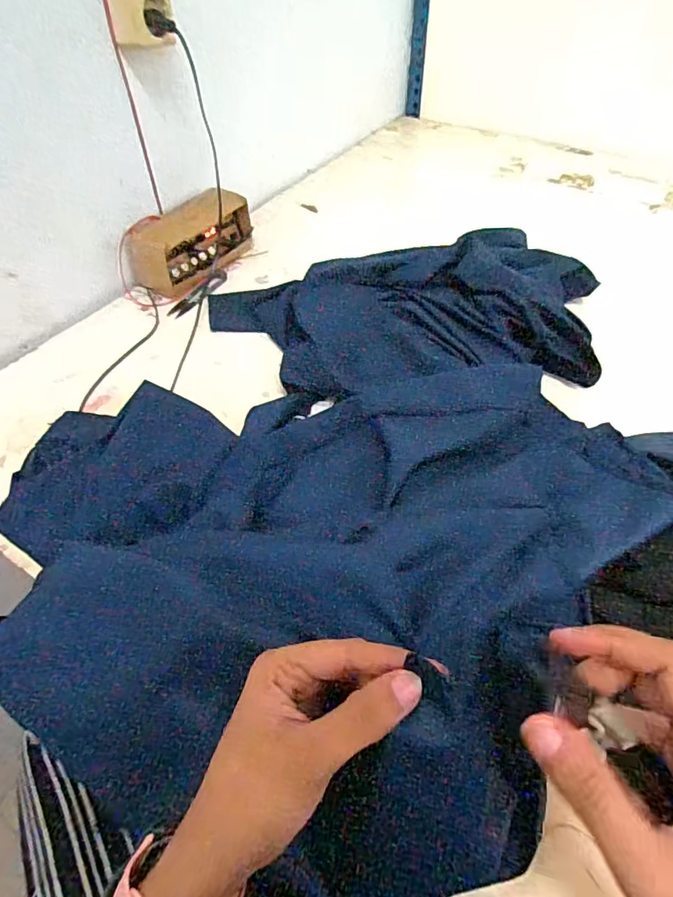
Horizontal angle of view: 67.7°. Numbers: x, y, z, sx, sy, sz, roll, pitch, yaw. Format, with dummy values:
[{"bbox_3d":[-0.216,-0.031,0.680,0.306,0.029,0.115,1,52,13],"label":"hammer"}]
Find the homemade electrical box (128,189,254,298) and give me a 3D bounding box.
[{"bbox_3d":[-0.211,-0.309,0.737,0.075,0.092,0.179,26,55,21],"label":"homemade electrical box"}]

